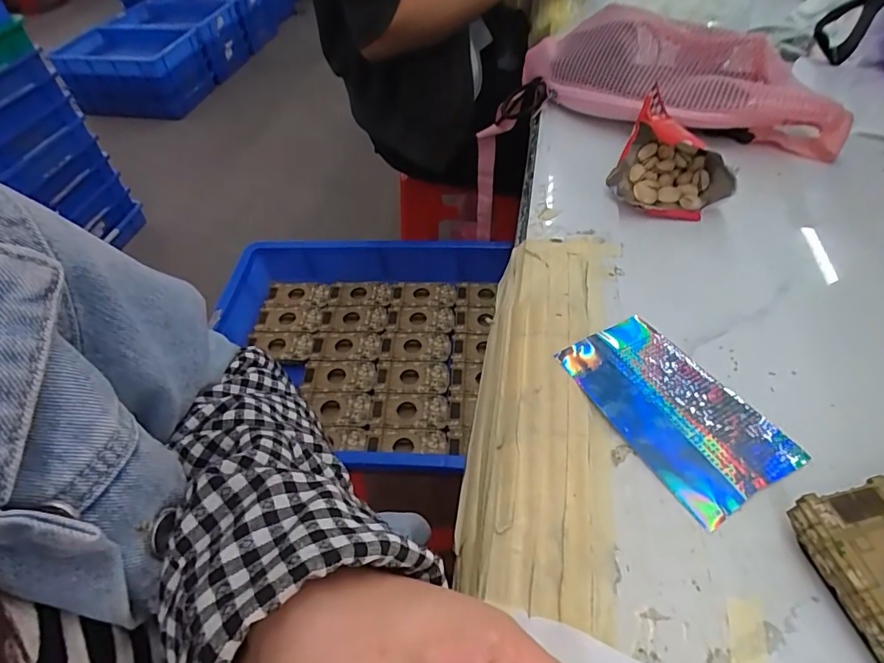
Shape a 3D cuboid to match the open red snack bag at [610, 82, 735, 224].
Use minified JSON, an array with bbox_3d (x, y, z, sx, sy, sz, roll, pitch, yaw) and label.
[{"bbox_3d":[0.199,-0.144,0.406,0.093,0.051,0.100,22,55,21],"label":"open red snack bag"}]

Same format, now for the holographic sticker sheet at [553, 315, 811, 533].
[{"bbox_3d":[0.134,0.044,0.286,0.073,0.006,0.122,-27,58,-18],"label":"holographic sticker sheet"}]

